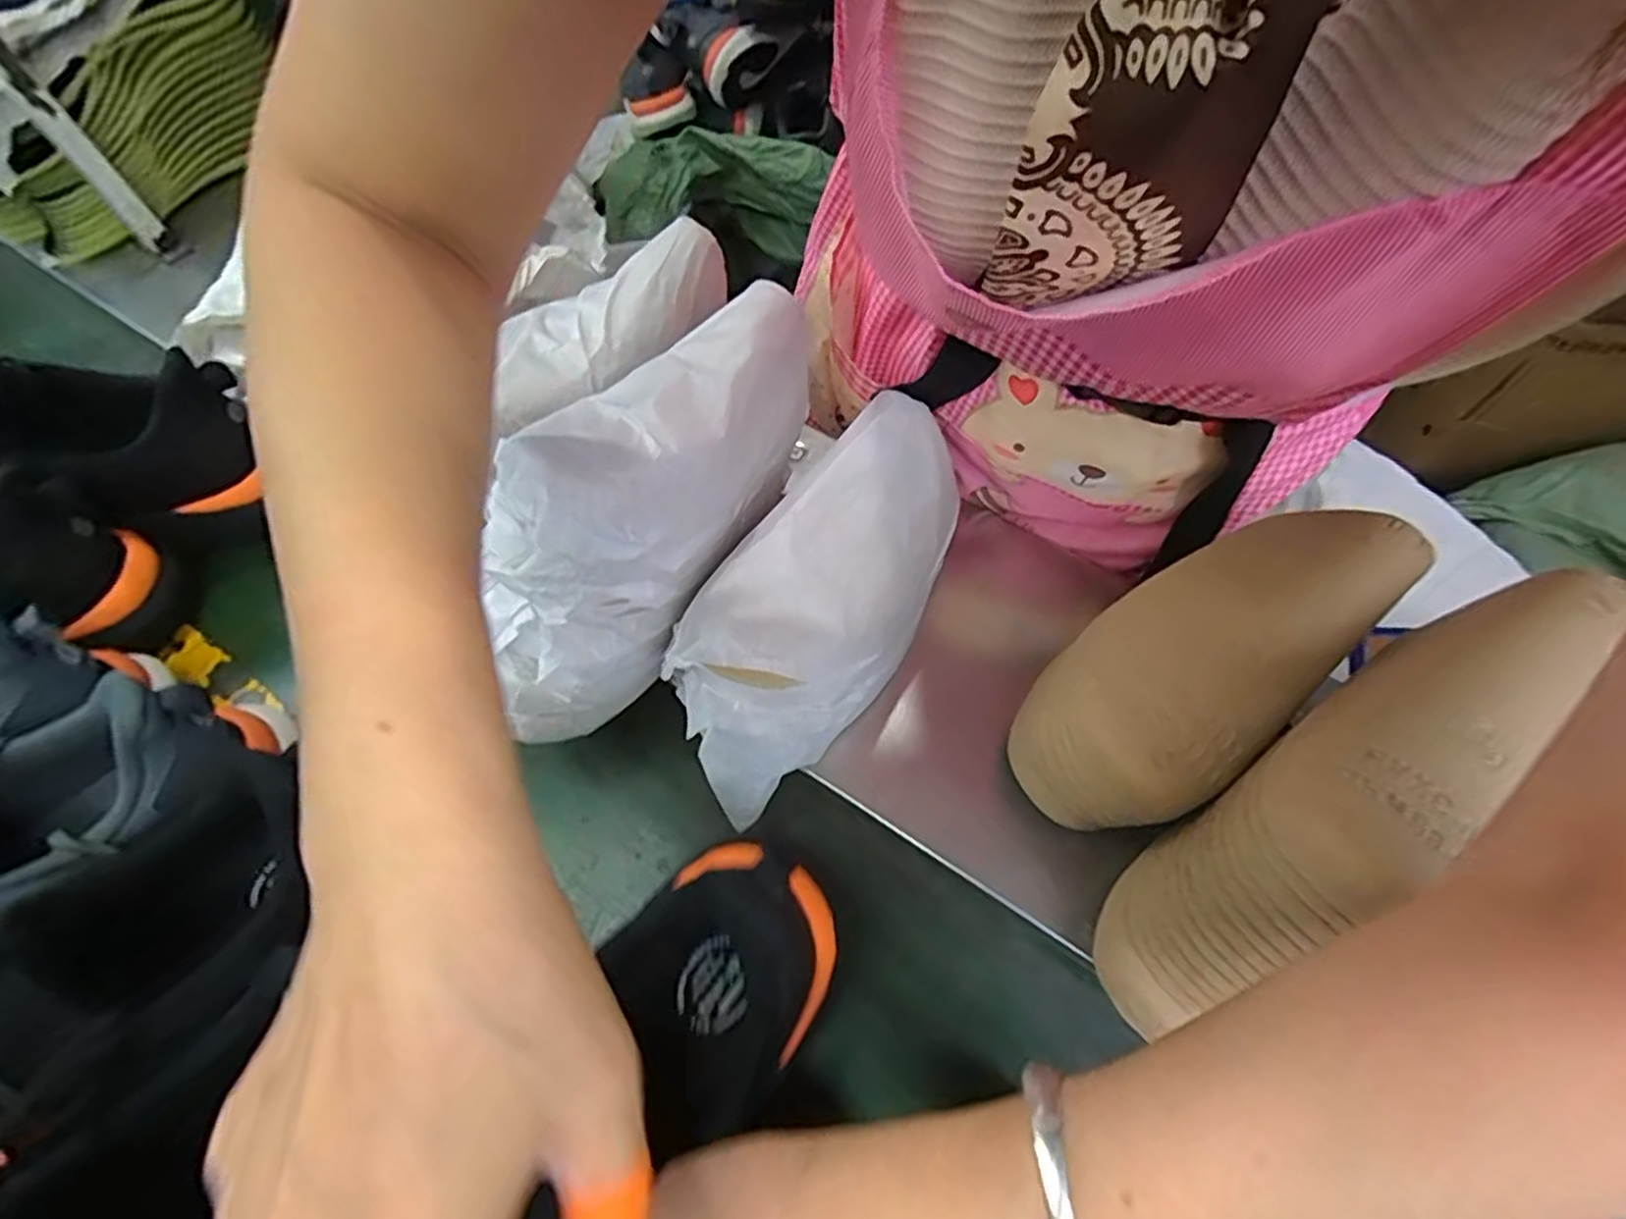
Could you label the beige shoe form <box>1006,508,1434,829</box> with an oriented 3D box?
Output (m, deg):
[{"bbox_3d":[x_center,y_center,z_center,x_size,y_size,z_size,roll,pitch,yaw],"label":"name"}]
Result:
[{"bbox_3d":[0.192,0.033,0.365,0.200,0.065,0.117,-49,47,-7],"label":"beige shoe form"}]

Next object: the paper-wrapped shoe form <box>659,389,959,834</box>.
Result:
[{"bbox_3d":[0.004,-0.008,0.409,0.098,0.082,0.249,29,80,15],"label":"paper-wrapped shoe form"}]

